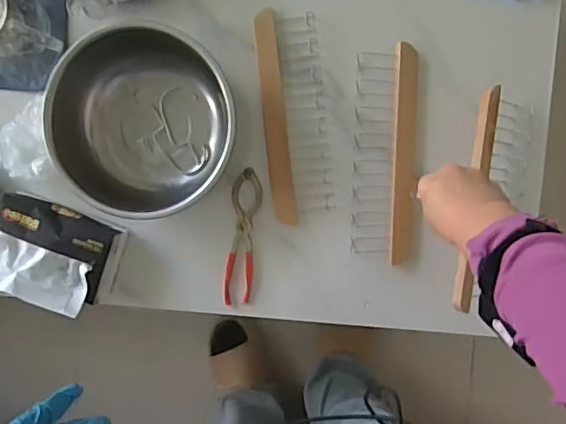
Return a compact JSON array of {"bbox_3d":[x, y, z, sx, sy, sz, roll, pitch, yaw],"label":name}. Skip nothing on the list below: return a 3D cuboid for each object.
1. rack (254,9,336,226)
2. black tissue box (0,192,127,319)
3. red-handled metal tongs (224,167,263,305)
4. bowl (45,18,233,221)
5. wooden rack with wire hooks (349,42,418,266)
[{"bbox_3d":[0.013,-0.119,0.716,0.078,0.025,0.256,-6,94,9],"label":"rack"},{"bbox_3d":[-0.299,0.054,0.728,0.151,0.064,0.119,17,97,7],"label":"black tissue box"},{"bbox_3d":[-0.053,0.033,0.744,0.037,0.006,0.175,8,96,8],"label":"red-handled metal tongs"},{"bbox_3d":[-0.170,-0.110,0.700,0.220,0.083,0.213,1,95,8],"label":"bowl"},{"bbox_3d":[0.124,-0.070,0.698,0.077,0.017,0.254,3,95,8],"label":"wooden rack with wire hooks"}]

